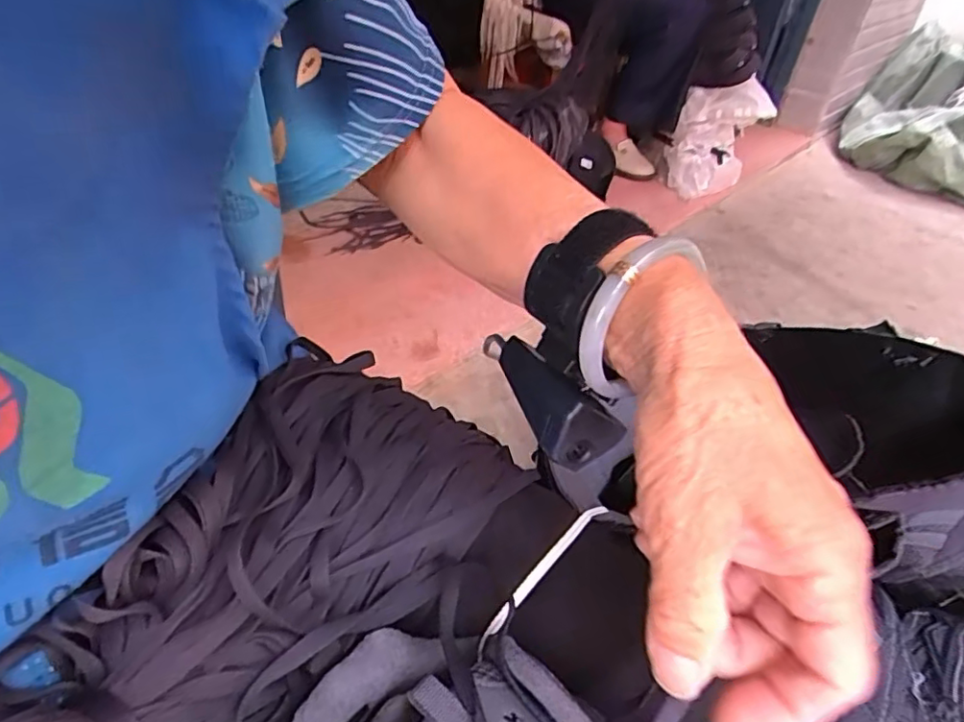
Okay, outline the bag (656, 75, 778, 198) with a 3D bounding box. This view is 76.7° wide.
[{"bbox_3d":[0.592,-0.547,1.537,0.229,0.267,0.108,2,40,-5],"label":"bag"}]

